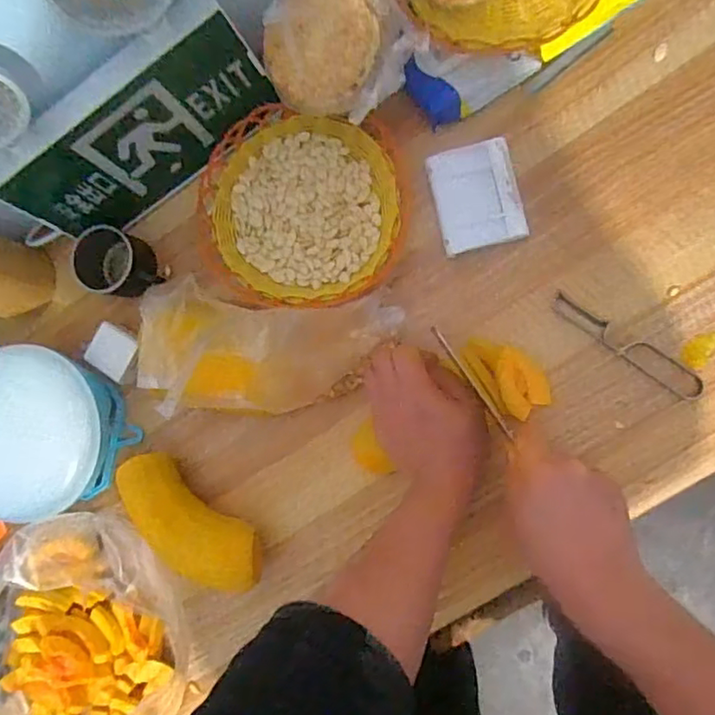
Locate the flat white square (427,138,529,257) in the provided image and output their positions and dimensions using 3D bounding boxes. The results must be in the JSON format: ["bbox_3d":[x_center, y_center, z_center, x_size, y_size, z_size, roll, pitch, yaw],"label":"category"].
[{"bbox_3d":[0.113,-0.152,0.549,0.077,0.013,0.094,-12,86,9],"label":"flat white square"}]

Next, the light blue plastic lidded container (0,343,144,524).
[{"bbox_3d":[-0.343,0.080,0.619,0.190,0.062,0.175,-13,86,12],"label":"light blue plastic lidded container"}]

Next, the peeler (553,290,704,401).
[{"bbox_3d":[0.243,-0.012,0.526,0.150,0.006,0.025,38,94,8],"label":"peeler"}]

